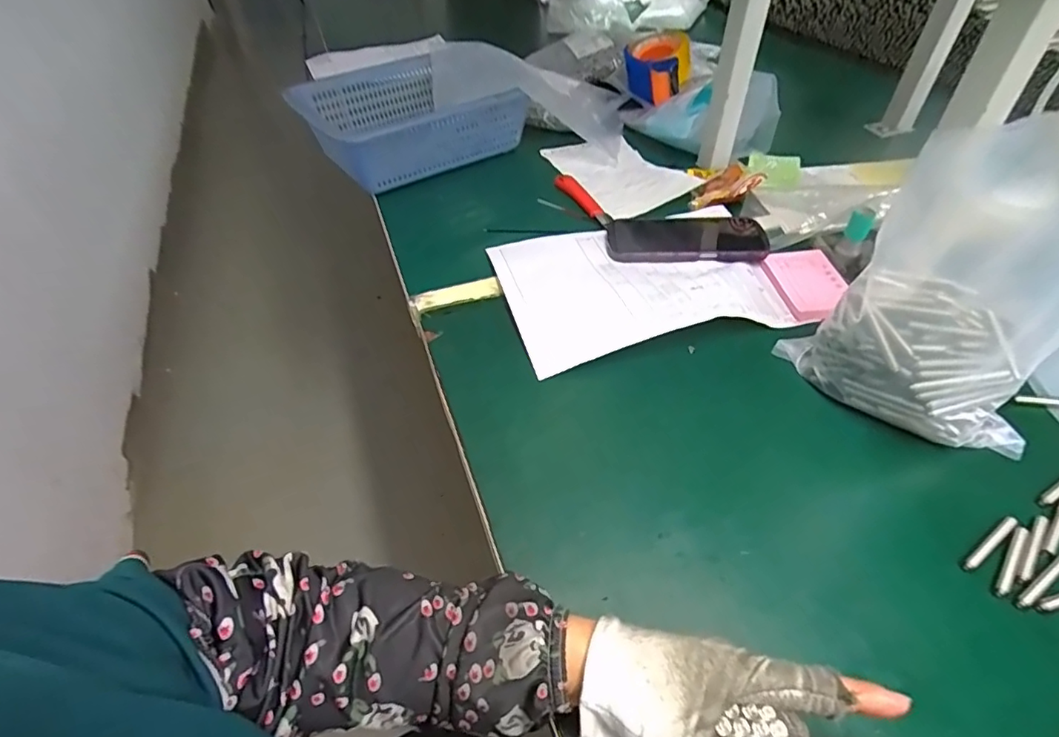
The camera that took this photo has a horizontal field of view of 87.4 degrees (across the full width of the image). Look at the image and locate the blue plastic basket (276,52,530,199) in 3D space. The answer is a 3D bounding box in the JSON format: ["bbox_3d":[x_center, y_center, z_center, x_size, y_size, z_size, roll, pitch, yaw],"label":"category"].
[{"bbox_3d":[-0.172,-0.333,0.771,0.263,0.099,0.220,-32,52,-25],"label":"blue plastic basket"}]

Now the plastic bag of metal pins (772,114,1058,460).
[{"bbox_3d":[0.300,-0.048,0.397,0.176,0.205,0.090,33,56,30],"label":"plastic bag of metal pins"}]

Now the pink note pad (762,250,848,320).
[{"bbox_3d":[0.283,-0.085,0.558,0.068,0.011,0.105,-2,46,1],"label":"pink note pad"}]

